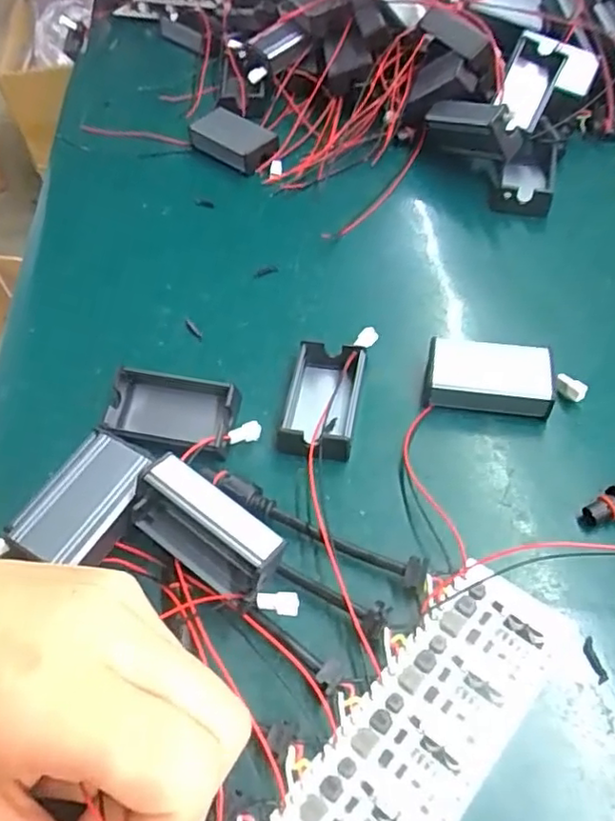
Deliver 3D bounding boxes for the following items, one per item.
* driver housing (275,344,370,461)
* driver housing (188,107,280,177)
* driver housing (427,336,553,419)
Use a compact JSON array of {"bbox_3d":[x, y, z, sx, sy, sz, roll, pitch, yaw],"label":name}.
[{"bbox_3d":[0.006,-0.004,0.274,0.031,0.015,0.052,8,54,9],"label":"driver housing"},{"bbox_3d":[-0.046,-0.168,0.394,0.052,0.015,0.031,32,61,24],"label":"driver housing"},{"bbox_3d":[0.079,-0.014,0.274,0.052,0.015,0.028,5,54,7],"label":"driver housing"}]

